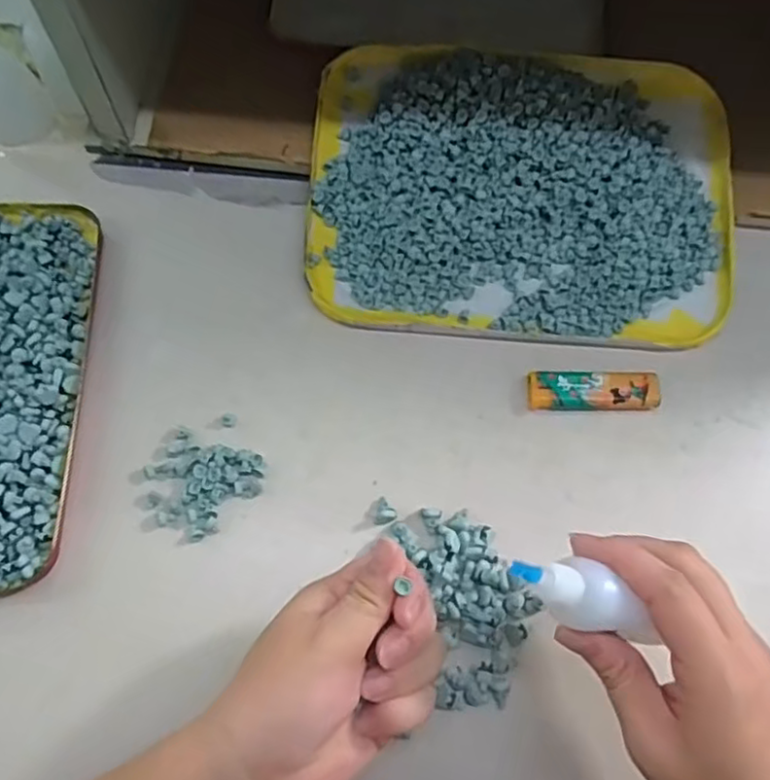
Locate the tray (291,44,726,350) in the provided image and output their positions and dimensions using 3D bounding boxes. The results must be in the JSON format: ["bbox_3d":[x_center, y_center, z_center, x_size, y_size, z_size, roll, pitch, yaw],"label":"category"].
[{"bbox_3d":[0.090,-0.135,0.435,0.271,0.025,0.204,4,79,-1],"label":"tray"}]

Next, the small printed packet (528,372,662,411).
[{"bbox_3d":[0.128,0.001,0.403,0.081,0.006,0.024,0,69,-2],"label":"small printed packet"}]

